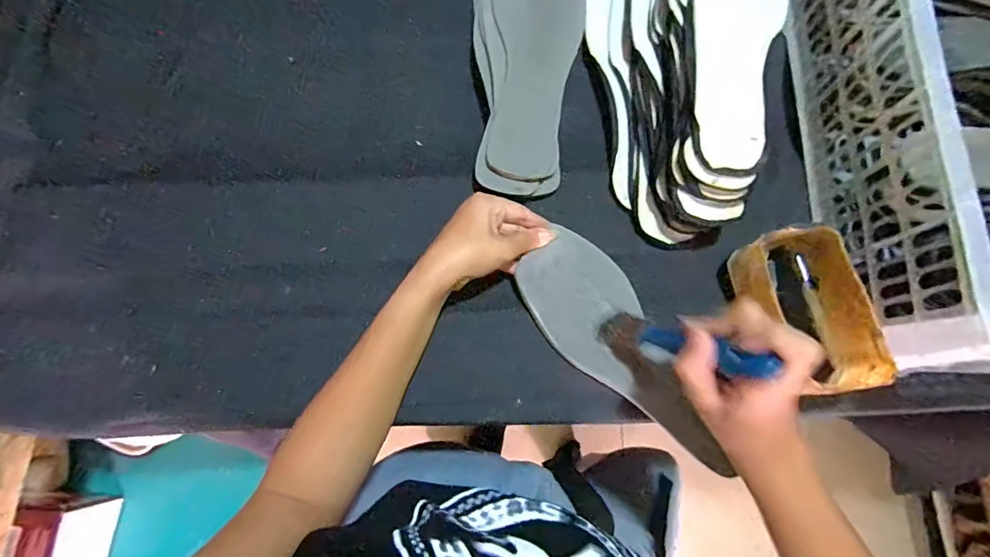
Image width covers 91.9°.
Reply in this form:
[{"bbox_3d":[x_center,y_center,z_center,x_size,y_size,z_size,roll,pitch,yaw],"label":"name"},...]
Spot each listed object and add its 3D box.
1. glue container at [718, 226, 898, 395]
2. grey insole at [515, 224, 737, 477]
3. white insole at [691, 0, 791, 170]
[{"bbox_3d":[0.243,0.028,0.382,0.078,0.065,0.128,-13,76,-5],"label":"glue container"},{"bbox_3d":[0.107,0.061,0.398,0.081,0.010,0.220,-35,79,-10],"label":"grey insole"},{"bbox_3d":[0.205,-0.215,0.408,0.083,0.005,0.272,21,73,-5],"label":"white insole"}]

